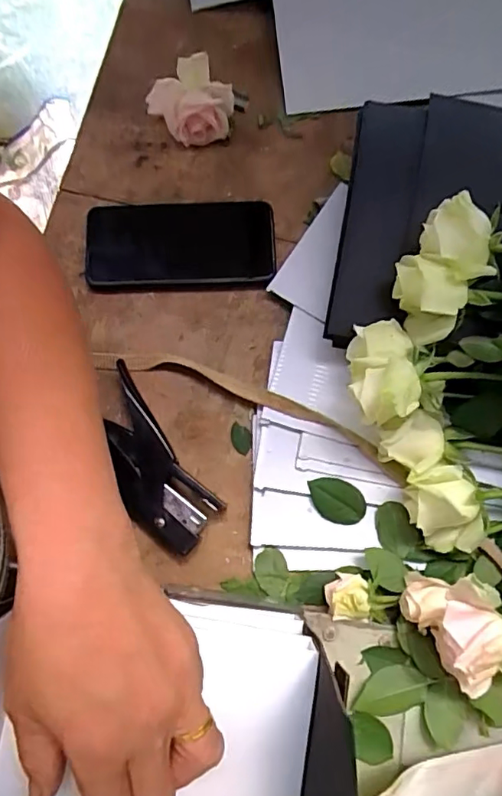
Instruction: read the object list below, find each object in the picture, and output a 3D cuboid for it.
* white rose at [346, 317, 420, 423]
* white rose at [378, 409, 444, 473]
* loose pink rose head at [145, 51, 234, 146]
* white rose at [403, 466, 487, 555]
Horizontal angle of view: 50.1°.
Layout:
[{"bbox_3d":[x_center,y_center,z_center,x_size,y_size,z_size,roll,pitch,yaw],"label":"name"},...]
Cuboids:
[{"bbox_3d":[0.090,-0.019,0.369,0.044,0.056,0.078,3,78,0],"label":"white rose"},{"bbox_3d":[0.118,0.036,0.400,0.045,0.036,0.037,-28,79,-6],"label":"white rose"},{"bbox_3d":[-0.050,-0.261,0.477,0.069,0.042,0.058,42,80,9],"label":"loose pink rose head"},{"bbox_3d":[0.138,0.079,0.384,0.047,0.040,0.063,-12,77,-3],"label":"white rose"}]

